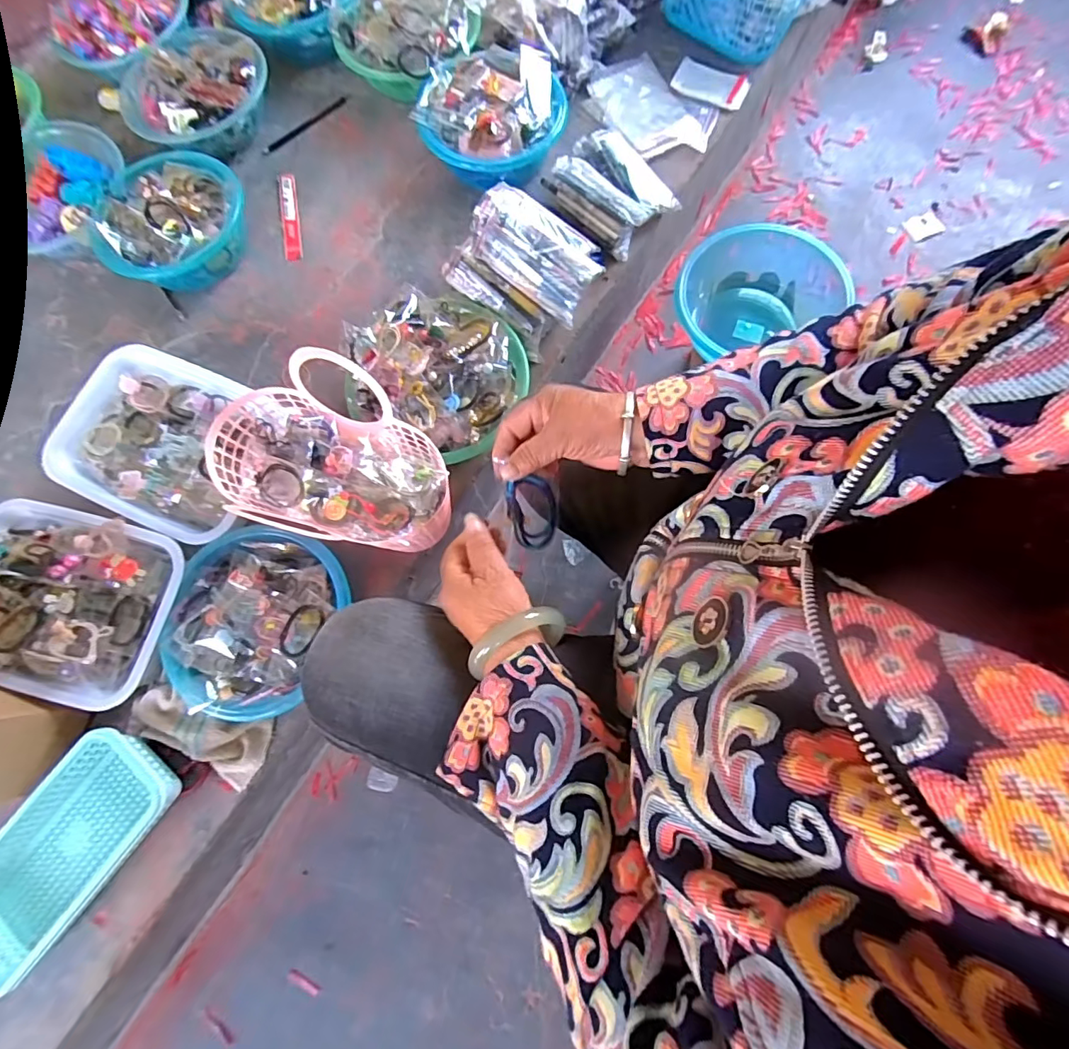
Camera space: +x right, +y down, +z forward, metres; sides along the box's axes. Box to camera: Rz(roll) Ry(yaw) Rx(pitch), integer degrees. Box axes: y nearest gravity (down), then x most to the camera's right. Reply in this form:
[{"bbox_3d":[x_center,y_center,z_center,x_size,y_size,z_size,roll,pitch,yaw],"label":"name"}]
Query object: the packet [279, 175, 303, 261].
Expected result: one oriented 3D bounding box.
[{"bbox_3d":[-0.403,-0.508,0.837,0.030,0.006,0.183,-13,75,0],"label":"packet"}]

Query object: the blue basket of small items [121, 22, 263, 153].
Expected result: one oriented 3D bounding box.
[{"bbox_3d":[-0.566,-0.724,0.863,0.241,0.080,0.213,-41,77,-7],"label":"blue basket of small items"}]

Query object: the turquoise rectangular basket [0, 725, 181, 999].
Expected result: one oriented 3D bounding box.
[{"bbox_3d":[-0.542,0.374,0.591,0.134,0.055,0.265,34,79,10],"label":"turquoise rectangular basket"}]

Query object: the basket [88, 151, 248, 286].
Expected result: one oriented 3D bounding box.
[{"bbox_3d":[-0.551,-0.461,0.785,0.185,0.095,0.225,10,77,6],"label":"basket"}]

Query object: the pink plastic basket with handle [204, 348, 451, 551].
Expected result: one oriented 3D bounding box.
[{"bbox_3d":[-0.235,-0.064,0.584,0.266,0.180,0.169,8,76,6],"label":"pink plastic basket with handle"}]

